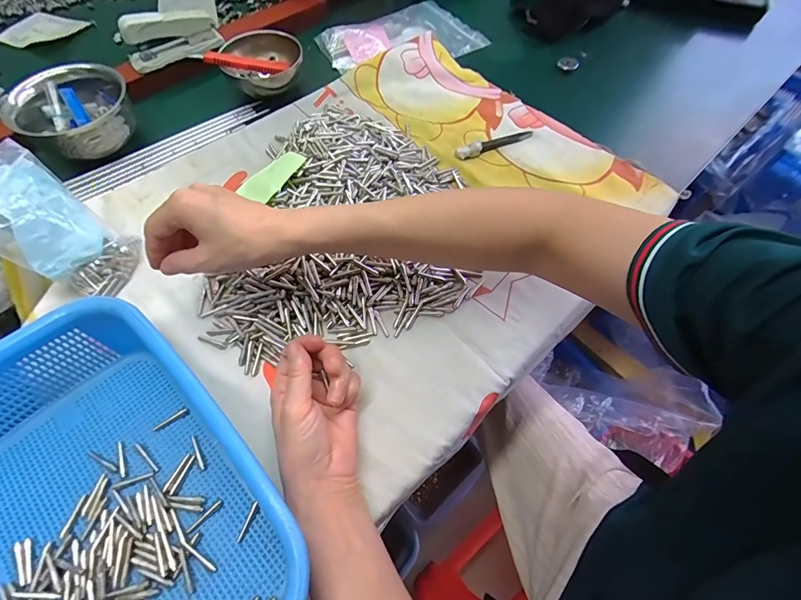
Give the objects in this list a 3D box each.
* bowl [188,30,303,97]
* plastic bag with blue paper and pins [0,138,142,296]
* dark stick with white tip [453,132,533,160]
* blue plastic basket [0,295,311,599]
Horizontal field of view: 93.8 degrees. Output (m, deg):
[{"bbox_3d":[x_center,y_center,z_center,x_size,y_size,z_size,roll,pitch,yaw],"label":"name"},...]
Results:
[{"bbox_3d":[-0.190,-0.320,0.509,0.113,0.050,0.097,14,63,7],"label":"bowl"},{"bbox_3d":[-0.313,-0.060,0.342,0.034,0.129,0.092,-2,56,27],"label":"plastic bag with blue paper and pins"},{"bbox_3d":[0.120,-0.199,0.475,0.109,0.013,0.018,-22,64,-11],"label":"dark stick with white tip"},{"bbox_3d":[-0.208,0.146,0.253,0.200,0.072,0.273,-38,69,-18],"label":"blue plastic basket"}]

